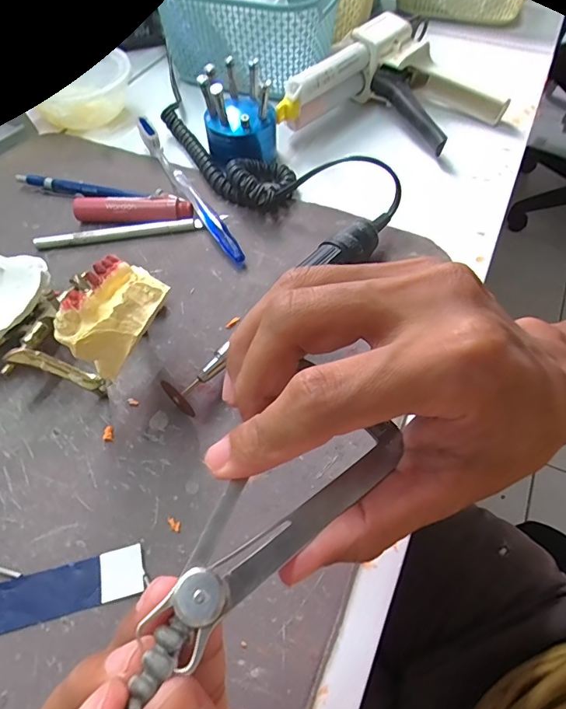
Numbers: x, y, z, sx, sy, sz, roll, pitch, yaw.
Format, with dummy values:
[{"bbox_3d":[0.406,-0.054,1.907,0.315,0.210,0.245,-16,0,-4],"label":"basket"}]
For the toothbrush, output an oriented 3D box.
[{"bbox_3d":[-0.077,-0.133,0.353,0.011,0.023,0.179,-27,60,-16],"label":"toothbrush"}]

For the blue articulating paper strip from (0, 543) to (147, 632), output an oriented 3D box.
[{"bbox_3d":[-0.114,0.109,0.200,0.102,0.004,0.020,-13,57,-8],"label":"blue articulating paper strip"}]

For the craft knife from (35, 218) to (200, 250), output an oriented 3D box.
[{"bbox_3d":[-0.121,-0.090,0.332,0.120,0.009,0.007,-11,56,-6],"label":"craft knife"}]

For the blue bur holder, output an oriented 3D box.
[{"bbox_3d":[-0.035,-0.198,0.370,0.058,0.068,0.051,-1,56,0],"label":"blue bur holder"}]

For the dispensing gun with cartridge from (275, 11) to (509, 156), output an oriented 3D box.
[{"bbox_3d":[0.096,-0.230,0.398,0.176,0.061,0.133,-40,64,-23],"label":"dispensing gun with cartridge"}]

